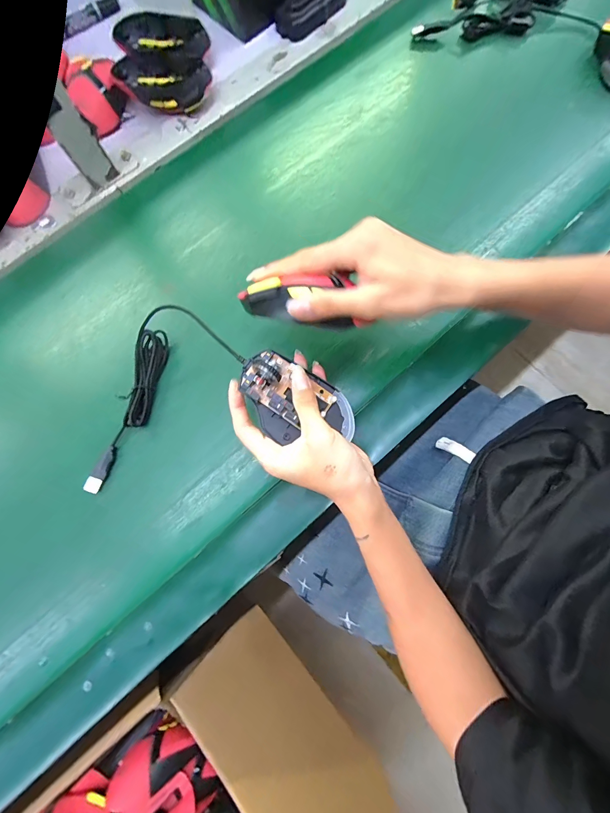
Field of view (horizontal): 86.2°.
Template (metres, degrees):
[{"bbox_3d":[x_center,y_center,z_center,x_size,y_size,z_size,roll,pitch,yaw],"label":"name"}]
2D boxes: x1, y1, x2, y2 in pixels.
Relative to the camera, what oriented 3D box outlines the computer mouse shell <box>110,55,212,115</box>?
[{"bbox_3d":[-0.178,-0.411,0.416,0.116,0.033,0.066,3,78,2],"label":"computer mouse shell"}]

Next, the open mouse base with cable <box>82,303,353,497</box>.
[{"bbox_3d":[-0.079,-0.006,0.309,0.245,0.051,0.192,5,78,13],"label":"open mouse base with cable"}]

